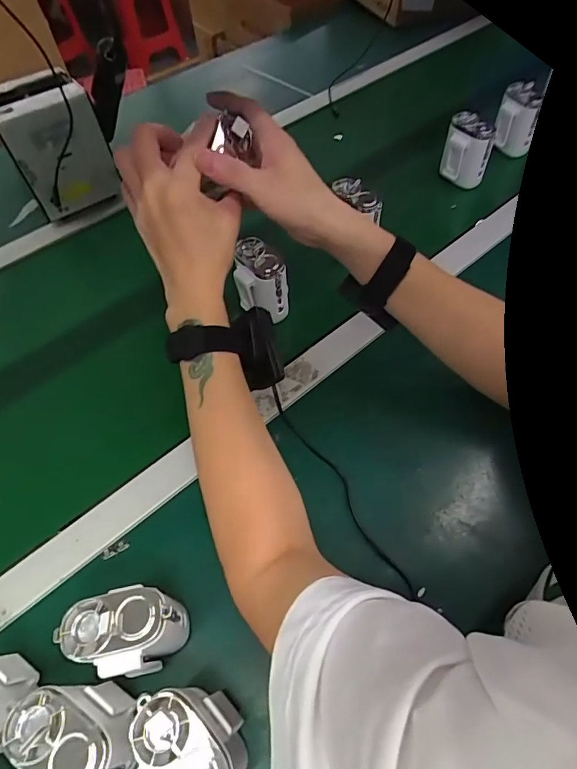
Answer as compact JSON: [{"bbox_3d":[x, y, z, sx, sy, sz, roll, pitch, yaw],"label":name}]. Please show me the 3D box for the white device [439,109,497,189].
[{"bbox_3d":[0.254,-0.336,0.645,0.037,0.083,0.064,-31,60,-16],"label":"white device"}]

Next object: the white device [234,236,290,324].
[{"bbox_3d":[-0.034,-0.118,0.517,0.043,0.080,0.062,-35,61,-18],"label":"white device"}]

